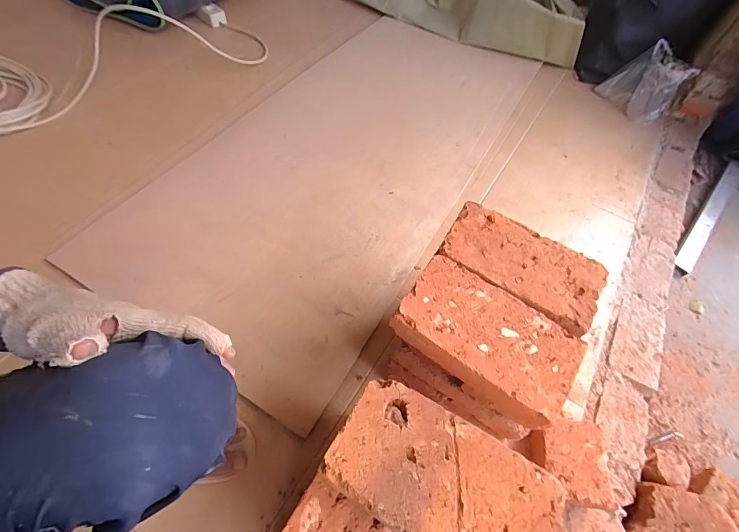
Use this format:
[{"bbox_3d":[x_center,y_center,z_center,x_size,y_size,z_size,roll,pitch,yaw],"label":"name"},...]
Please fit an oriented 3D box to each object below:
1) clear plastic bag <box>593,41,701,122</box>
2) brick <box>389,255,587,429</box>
[{"bbox_3d":[0.758,-0.521,0.990,0.096,0.183,0.182,-5,56,-8],"label":"clear plastic bag"},{"bbox_3d":[0.128,0.082,0.401,0.192,0.046,0.109,33,59,16],"label":"brick"}]

